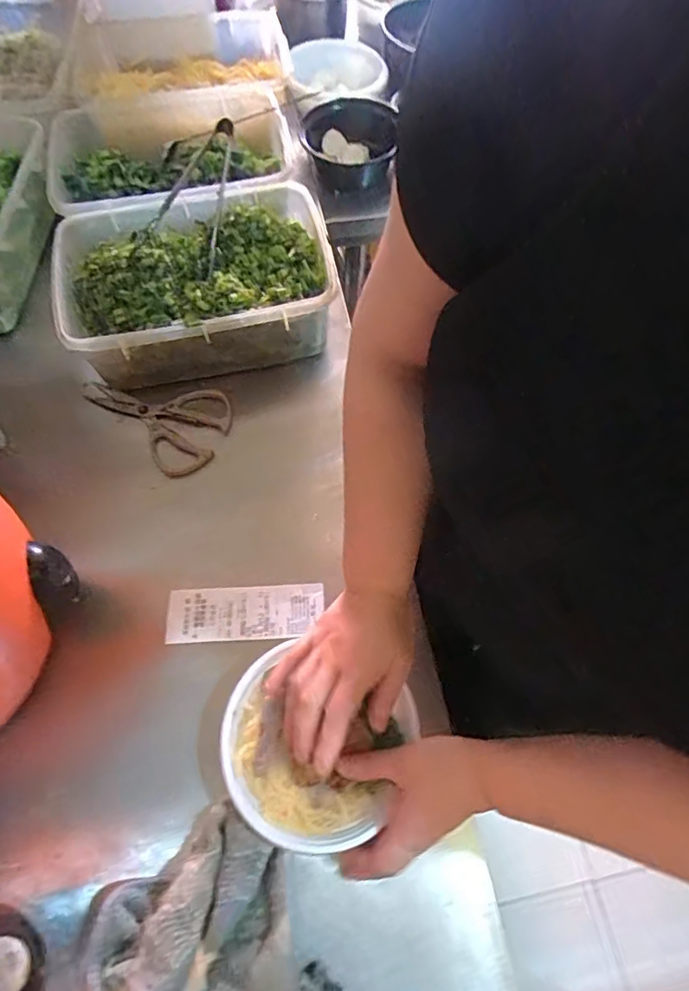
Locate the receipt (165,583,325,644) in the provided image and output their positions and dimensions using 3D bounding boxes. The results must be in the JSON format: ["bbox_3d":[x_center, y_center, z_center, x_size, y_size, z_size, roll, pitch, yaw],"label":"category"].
[{"bbox_3d":[-0.101,0.118,0.542,0.156,0.010,0.053,-3,64,-4],"label":"receipt"}]

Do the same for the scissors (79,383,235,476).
[{"bbox_3d":[-0.220,-0.106,0.650,0.185,0.016,0.115,36,68,14],"label":"scissors"}]

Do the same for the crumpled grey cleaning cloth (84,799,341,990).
[{"bbox_3d":[-0.107,0.349,0.391,0.153,0.049,0.177,-24,68,-14],"label":"crumpled grey cleaning cloth"}]

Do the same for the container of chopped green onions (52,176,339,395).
[{"bbox_3d":[-0.180,-0.251,0.664,0.302,0.127,0.224,-7,65,-6],"label":"container of chopped green onions"}]

